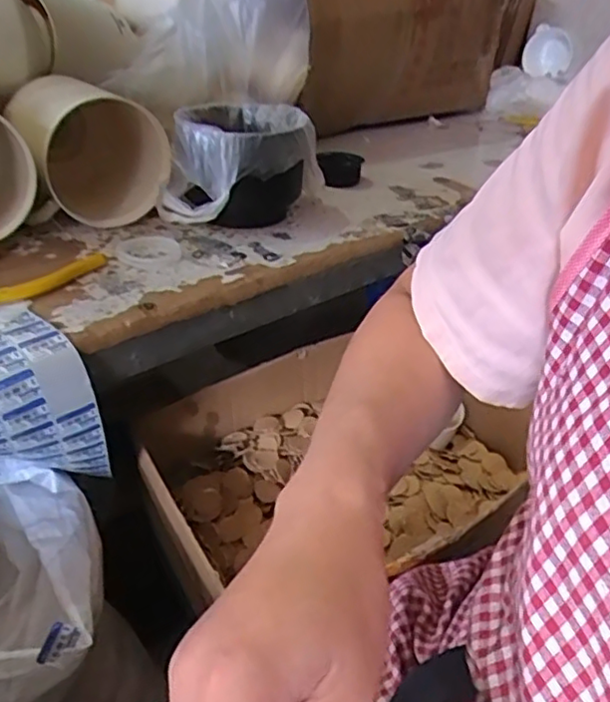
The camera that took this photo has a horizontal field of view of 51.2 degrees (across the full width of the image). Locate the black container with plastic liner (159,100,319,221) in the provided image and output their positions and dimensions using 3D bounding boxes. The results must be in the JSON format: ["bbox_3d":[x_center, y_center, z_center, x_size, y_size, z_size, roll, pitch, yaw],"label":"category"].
[{"bbox_3d":[-0.074,-0.211,0.713,0.129,0.096,0.166,21,36,24],"label":"black container with plastic liner"}]

